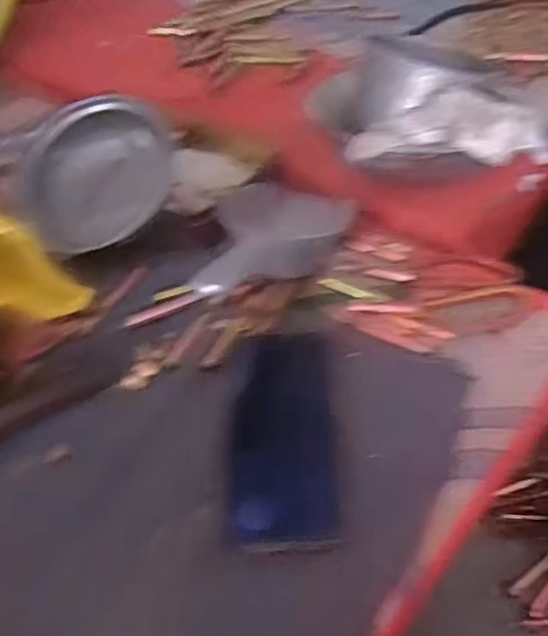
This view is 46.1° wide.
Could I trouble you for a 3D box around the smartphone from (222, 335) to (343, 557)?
[{"bbox_3d":[0.008,0.078,0.440,0.069,0.012,0.168,0,47,2],"label":"smartphone"}]

